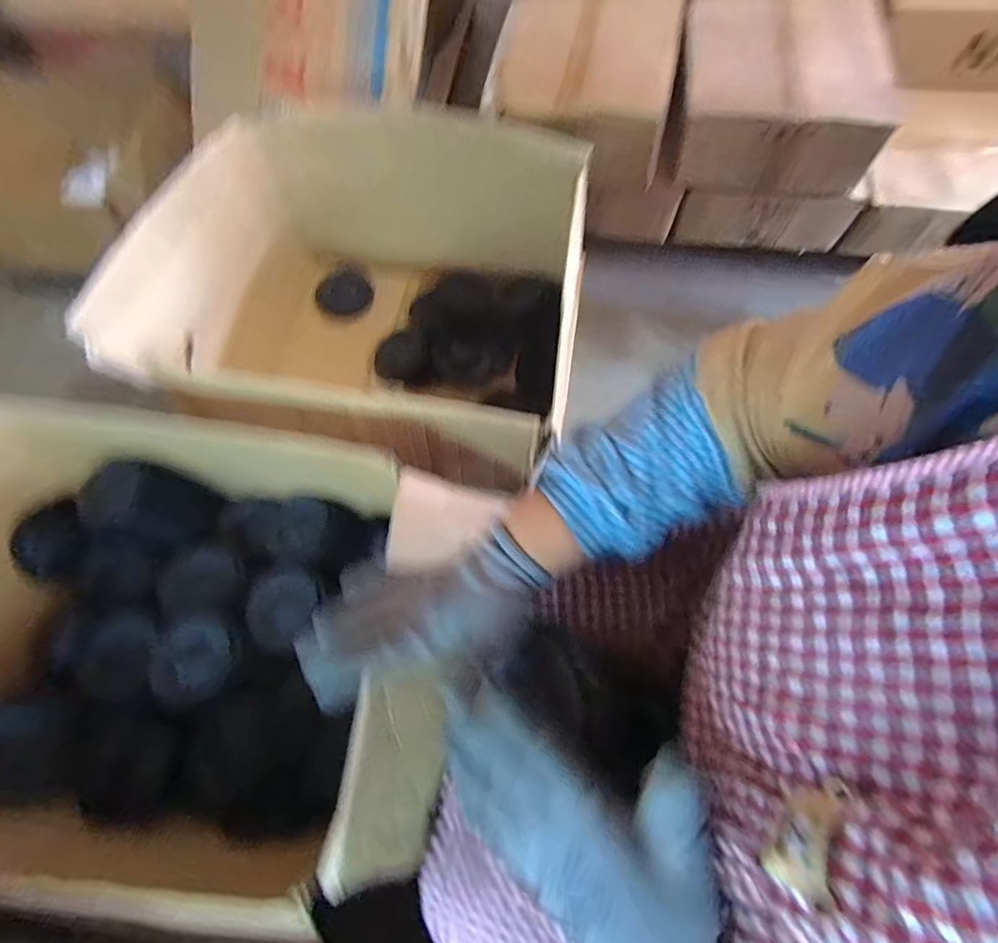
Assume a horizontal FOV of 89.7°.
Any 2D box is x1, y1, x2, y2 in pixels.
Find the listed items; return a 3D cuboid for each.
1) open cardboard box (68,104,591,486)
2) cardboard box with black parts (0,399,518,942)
[{"bbox_3d":[-0.220,-0.269,0.905,0.685,0.400,0.536,12,70,7],"label":"open cardboard box"},{"bbox_3d":[-0.440,0.210,0.679,0.761,0.265,0.493,6,69,5],"label":"cardboard box with black parts"}]

